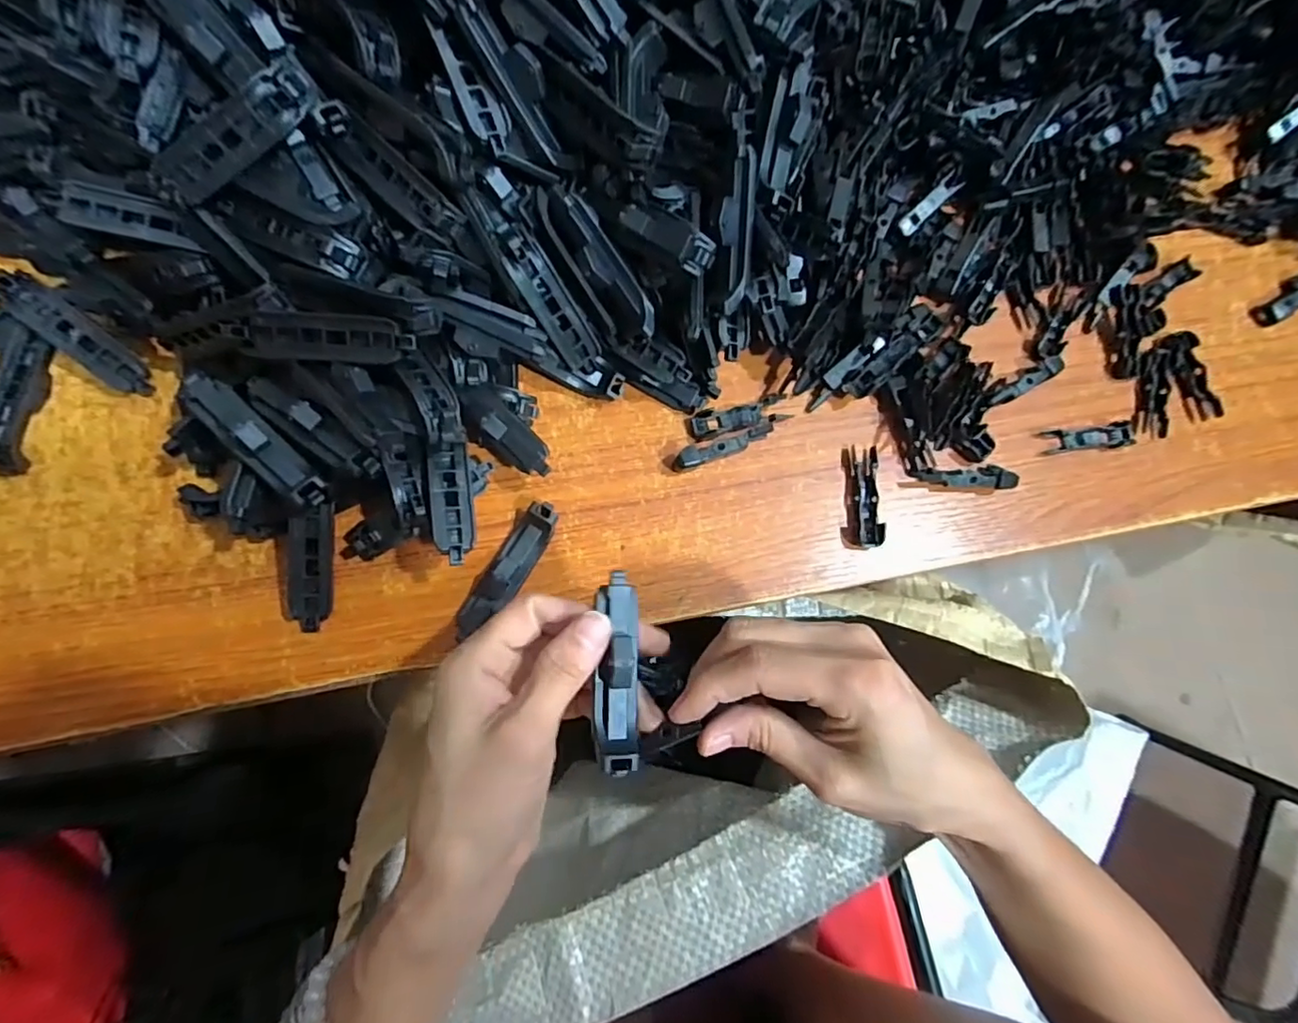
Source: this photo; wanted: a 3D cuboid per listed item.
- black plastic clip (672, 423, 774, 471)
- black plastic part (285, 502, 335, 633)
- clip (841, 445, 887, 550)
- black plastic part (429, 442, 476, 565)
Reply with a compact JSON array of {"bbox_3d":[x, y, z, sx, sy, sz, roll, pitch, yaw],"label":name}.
[{"bbox_3d":[0.039,-0.033,0.305,0.057,0.012,0.010,-18,82,-9],"label":"black plastic clip"},{"bbox_3d":[-0.156,0.026,0.266,0.019,0.008,0.067,7,97,-6],"label":"black plastic part"},{"bbox_3d":[0.115,-0.008,0.310,0.019,0.009,0.055,5,79,-6],"label":"clip"},{"bbox_3d":[-0.089,-0.005,0.261,0.017,0.008,0.057,-9,69,-7],"label":"black plastic part"}]

